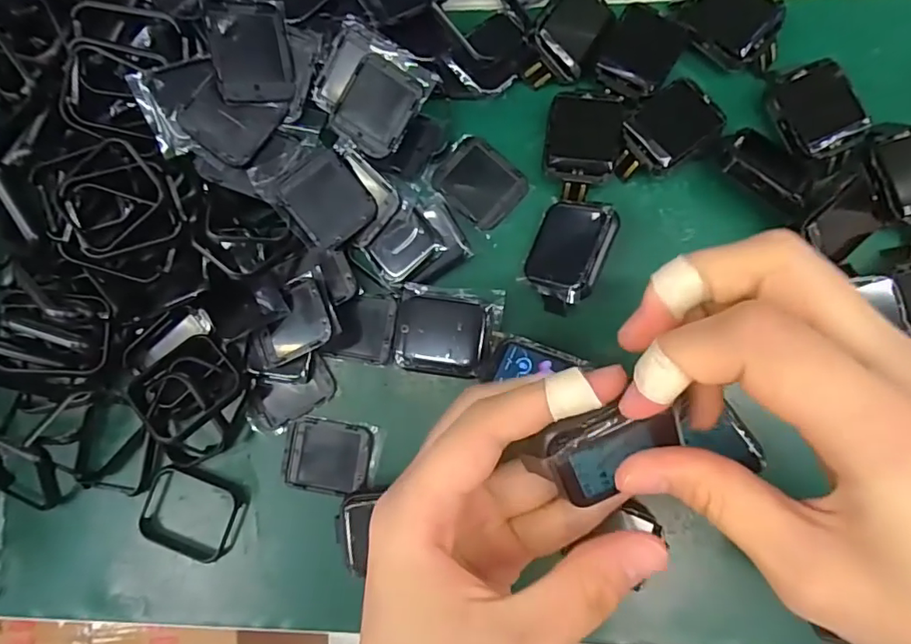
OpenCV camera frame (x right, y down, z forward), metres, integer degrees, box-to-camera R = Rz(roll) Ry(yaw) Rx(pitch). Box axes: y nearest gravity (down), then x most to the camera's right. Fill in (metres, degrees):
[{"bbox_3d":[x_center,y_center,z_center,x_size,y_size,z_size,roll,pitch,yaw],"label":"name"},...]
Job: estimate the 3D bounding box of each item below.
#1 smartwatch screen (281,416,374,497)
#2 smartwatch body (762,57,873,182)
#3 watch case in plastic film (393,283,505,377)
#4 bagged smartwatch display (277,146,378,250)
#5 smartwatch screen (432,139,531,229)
[{"bbox_3d":[-0.060,0.064,0.254,0.040,0.004,0.033,10,86,5],"label":"smartwatch screen"},{"bbox_3d":[0.162,-0.091,0.243,0.032,0.013,0.047,-29,84,1],"label":"smartwatch body"},{"bbox_3d":[-0.003,0.004,0.247,0.047,0.017,0.039,5,85,5],"label":"watch case in plastic film"},{"bbox_3d":[-0.058,-0.056,0.247,0.035,0.006,0.038,-41,84,0],"label":"bagged smartwatch display"},{"bbox_3d":[0.012,-0.067,0.258,0.039,0.004,0.034,42,89,6],"label":"smartwatch screen"}]

